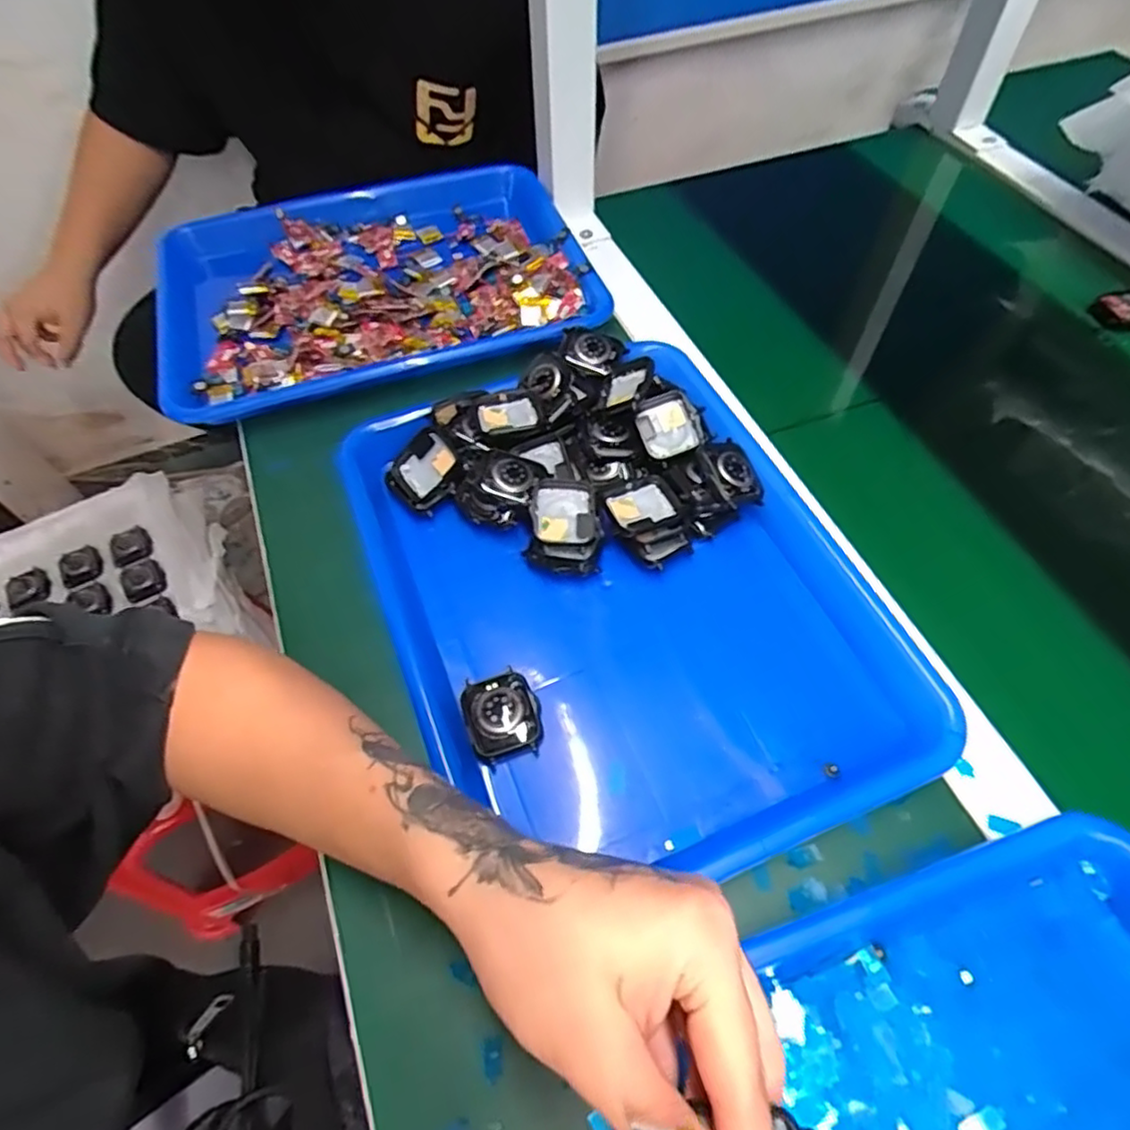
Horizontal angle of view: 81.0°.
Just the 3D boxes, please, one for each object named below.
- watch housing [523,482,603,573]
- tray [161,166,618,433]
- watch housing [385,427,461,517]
[{"bbox_3d":[-0.001,-0.020,0.396,0.041,0.025,0.052,5,63,-7],"label":"watch housing"},{"bbox_3d":[-0.159,-0.228,0.544,0.346,0.038,0.244,-15,58,-7],"label":"tray"},{"bbox_3d":[-0.090,-0.059,0.428,0.047,0.011,0.044,-40,77,14],"label":"watch housing"}]

